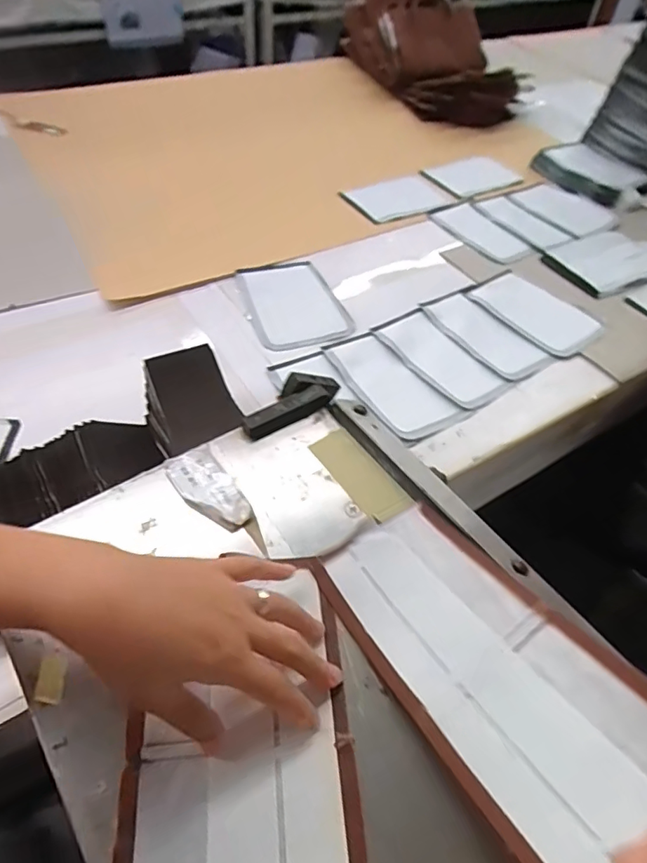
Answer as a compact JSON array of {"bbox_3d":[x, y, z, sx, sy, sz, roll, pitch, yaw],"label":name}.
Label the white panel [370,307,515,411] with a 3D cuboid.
[{"bbox_3d":[0.151,-0.100,0.685,0.086,0.008,0.186,-29,59,-25],"label":"white panel"}]

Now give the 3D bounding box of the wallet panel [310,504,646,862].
[{"bbox_3d":[0.089,0.129,0.305,0.099,0.031,0.218,-38,43,-9],"label":"wallet panel"}]

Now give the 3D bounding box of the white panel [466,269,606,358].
[{"bbox_3d":[0.312,-0.179,0.764,0.128,0.007,0.183,-31,60,-26],"label":"white panel"}]

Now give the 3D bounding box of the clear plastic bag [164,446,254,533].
[{"bbox_3d":[-0.086,0.044,0.392,0.039,0.009,0.078,-30,59,-26],"label":"clear plastic bag"}]

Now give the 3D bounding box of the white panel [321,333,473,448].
[{"bbox_3d":[0.082,-0.060,0.656,0.093,0.011,0.188,-26,58,-24],"label":"white panel"}]

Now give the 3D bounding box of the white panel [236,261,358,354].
[{"bbox_3d":[-0.048,-0.192,0.757,0.128,0.014,0.203,-15,54,-16],"label":"white panel"}]

